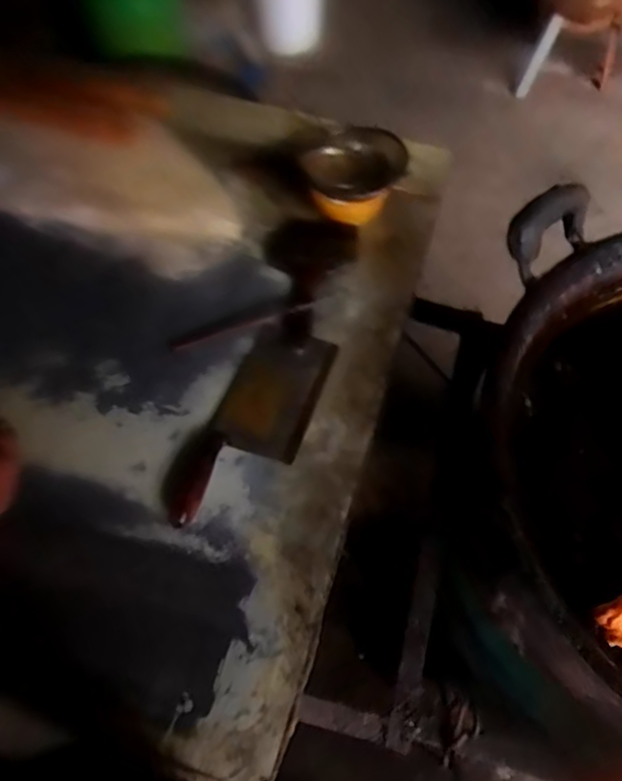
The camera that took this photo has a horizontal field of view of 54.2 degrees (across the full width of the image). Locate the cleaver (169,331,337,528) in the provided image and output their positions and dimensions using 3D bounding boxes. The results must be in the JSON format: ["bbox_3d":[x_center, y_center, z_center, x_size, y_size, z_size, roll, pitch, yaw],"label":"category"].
[{"bbox_3d":[-0.062,0.042,0.732,0.112,0.031,0.284,15,61,9],"label":"cleaver"}]

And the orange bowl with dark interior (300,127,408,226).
[{"bbox_3d":[0.062,-0.313,0.887,0.147,0.080,0.127,-13,61,-7],"label":"orange bowl with dark interior"}]

